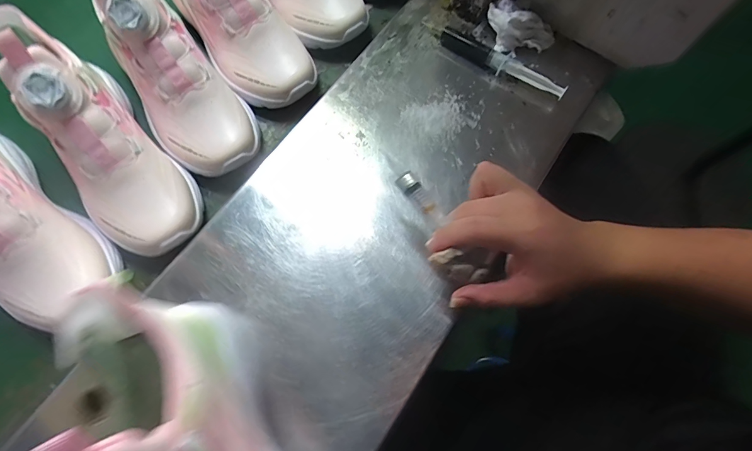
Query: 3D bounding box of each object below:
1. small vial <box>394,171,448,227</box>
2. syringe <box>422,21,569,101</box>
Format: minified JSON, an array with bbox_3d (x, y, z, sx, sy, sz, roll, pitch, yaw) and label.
[{"bbox_3d":[0.037,-0.021,0.307,0.013,0.013,0.049,-41,91,-13],"label":"small vial"},{"bbox_3d":[0.129,-0.183,0.425,0.166,0.021,0.027,34,74,11],"label":"syringe"}]

